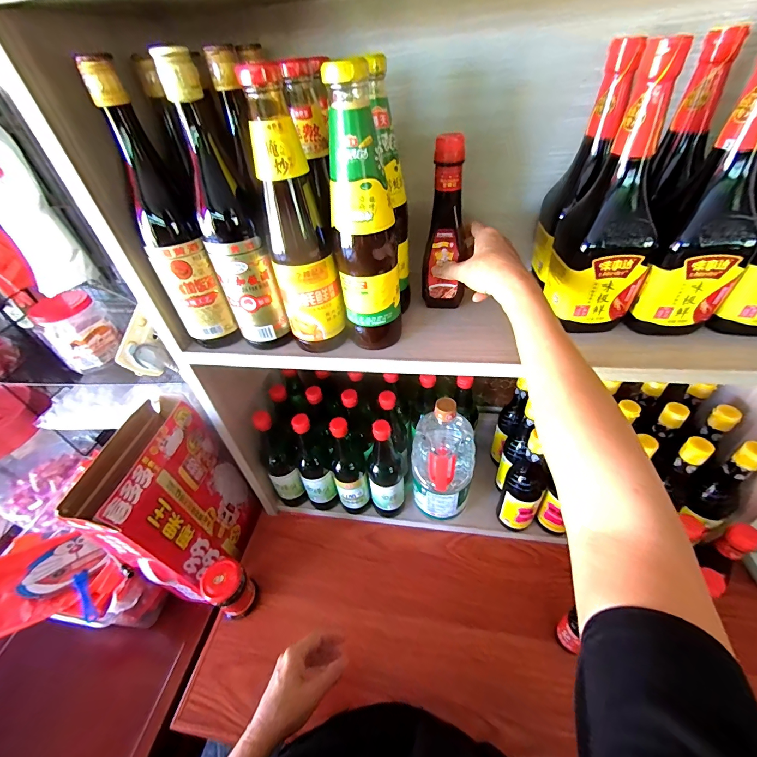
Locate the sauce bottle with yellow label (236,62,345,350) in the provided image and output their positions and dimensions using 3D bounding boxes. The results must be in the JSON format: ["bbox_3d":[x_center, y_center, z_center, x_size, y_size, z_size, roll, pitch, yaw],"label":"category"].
[{"bbox_3d":[-0.086,-0.153,0.371,0.062,0.255,0.067,-17,43,-10],"label":"sauce bottle with yellow label"}]

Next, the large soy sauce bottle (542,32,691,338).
[{"bbox_3d":[0.241,-0.168,0.367,0.083,0.244,0.074,-3,43,5],"label":"large soy sauce bottle"}]

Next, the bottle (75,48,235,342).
[{"bbox_3d":[-0.226,-0.155,0.377,0.061,0.259,0.057,-25,45,-18],"label":"bottle"}]

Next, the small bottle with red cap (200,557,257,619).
[{"bbox_3d":[-0.252,0.367,0.613,0.060,0.122,0.065,-4,43,4],"label":"small bottle with red cap"}]

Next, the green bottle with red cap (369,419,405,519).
[{"bbox_3d":[0.014,0.177,0.668,0.069,0.279,0.069,-6,43,1],"label":"green bottle with red cap"}]

